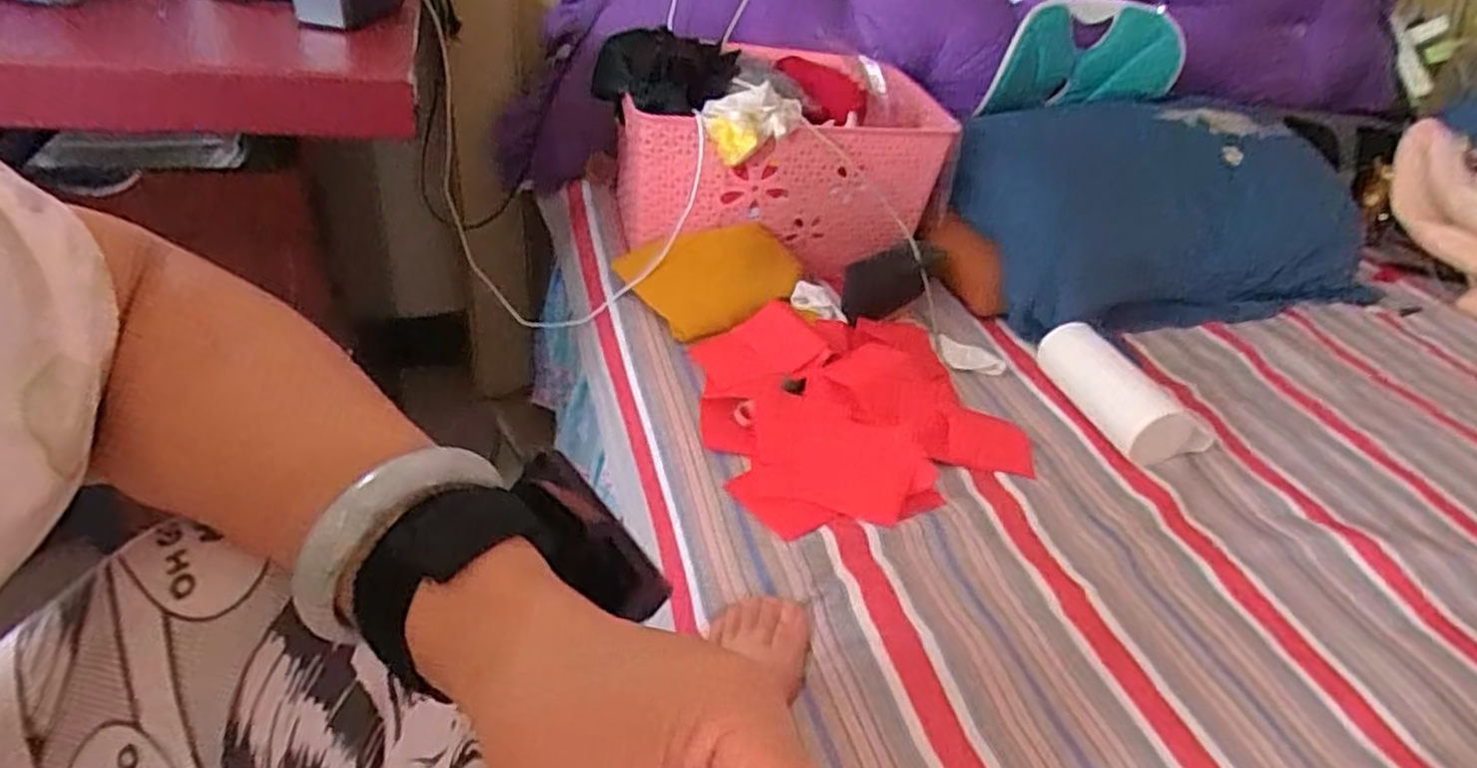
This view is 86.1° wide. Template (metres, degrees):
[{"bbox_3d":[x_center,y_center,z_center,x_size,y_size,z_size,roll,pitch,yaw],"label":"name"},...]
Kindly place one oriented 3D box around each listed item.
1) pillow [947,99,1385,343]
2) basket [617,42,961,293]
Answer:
[{"bbox_3d":[0.561,-0.253,1.102,0.593,0.189,0.353,-12,42,-23],"label":"pillow"},{"bbox_3d":[0.046,-0.309,1.068,0.416,0.208,0.293,-4,39,-14],"label":"basket"}]

